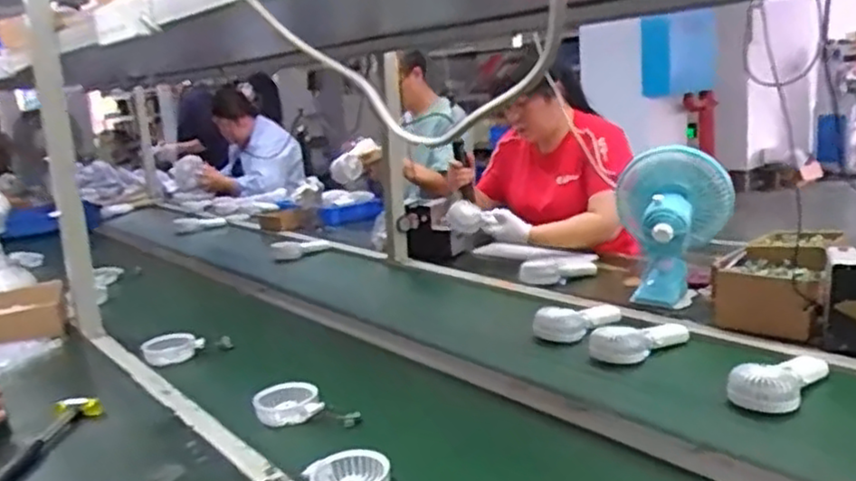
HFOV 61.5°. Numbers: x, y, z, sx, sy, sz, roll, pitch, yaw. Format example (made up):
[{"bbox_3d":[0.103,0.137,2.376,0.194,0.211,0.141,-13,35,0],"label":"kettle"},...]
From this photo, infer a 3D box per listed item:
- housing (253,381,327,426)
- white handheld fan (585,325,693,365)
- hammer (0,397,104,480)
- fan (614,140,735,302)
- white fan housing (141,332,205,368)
[{"bbox_3d":[-0.206,0.240,1.067,0.094,0.037,0.096,-7,12,-9],"label":"housing"},{"bbox_3d":[0.358,0.162,1.210,0.187,0.054,0.085,-11,13,-23],"label":"white handheld fan"},{"bbox_3d":[-0.515,0.278,0.959,0.069,0.024,0.244,-5,12,0],"label":"hammer"},{"bbox_3d":[0.490,-0.025,1.431,0.219,0.294,0.232,-2,13,16],"label":"fan"},{"bbox_3d":[-0.490,0.206,1.376,0.109,0.040,0.095,-11,13,-24],"label":"white fan housing"}]

